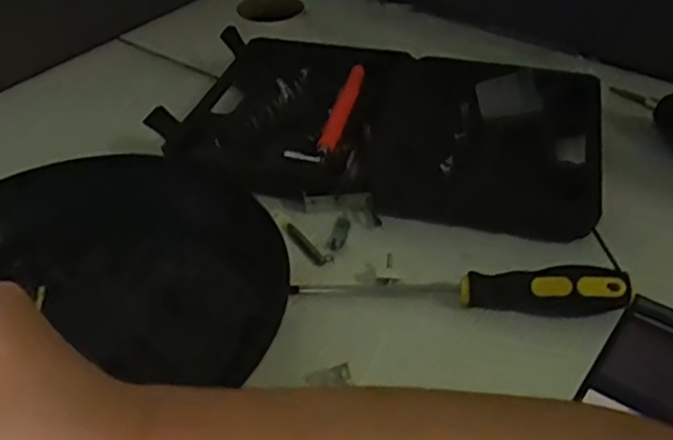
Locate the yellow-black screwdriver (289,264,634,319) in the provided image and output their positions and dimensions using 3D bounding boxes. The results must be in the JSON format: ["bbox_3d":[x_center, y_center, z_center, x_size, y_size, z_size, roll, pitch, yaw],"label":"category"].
[{"bbox_3d":[0.079,0.041,0.441,0.205,0.034,0.024,5,41,8],"label":"yellow-black screwdriver"}]

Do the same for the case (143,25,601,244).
[{"bbox_3d":[0.039,-0.082,0.579,0.348,0.034,0.224,11,42,15],"label":"case"}]

